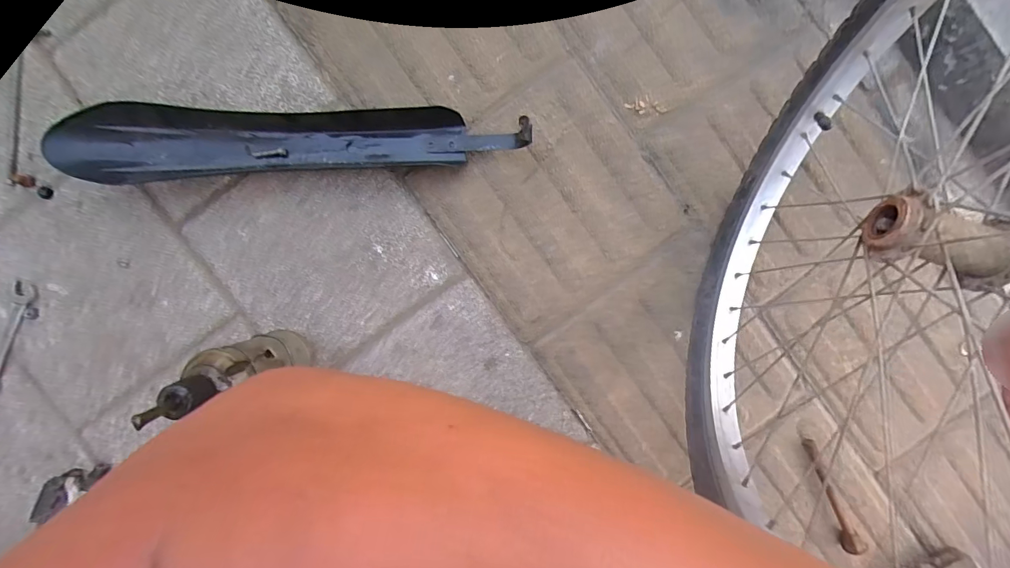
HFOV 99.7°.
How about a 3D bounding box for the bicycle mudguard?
[{"bbox_3d":[-0.224,-0.162,0.472,0.491,0.062,0.081,-5,92,-1],"label":"bicycle mudguard"}]

